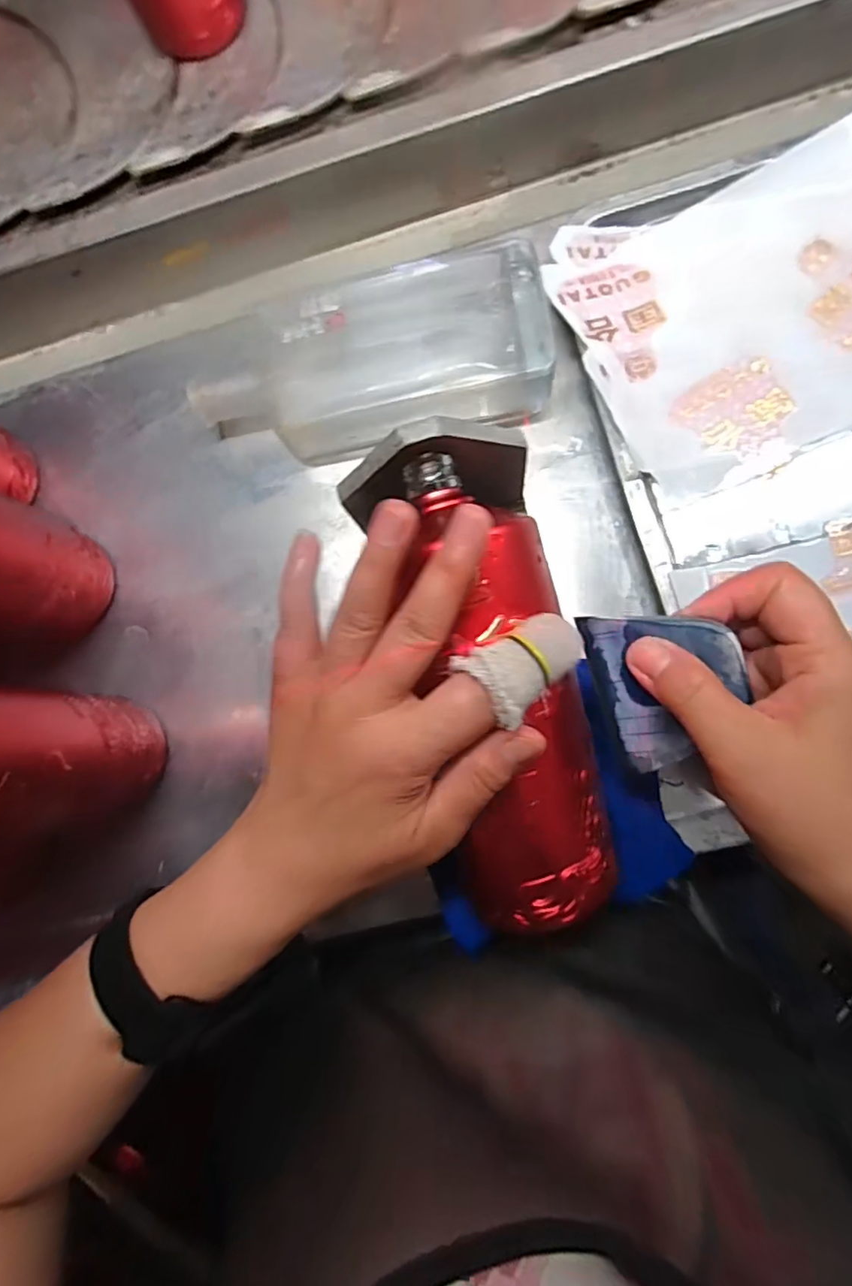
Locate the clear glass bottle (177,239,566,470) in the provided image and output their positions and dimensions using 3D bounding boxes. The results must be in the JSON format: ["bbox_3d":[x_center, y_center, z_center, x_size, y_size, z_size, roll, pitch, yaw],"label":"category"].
[{"bbox_3d":[-0.036,-0.174,0.370,0.222,0.050,0.101,-13,83,6],"label":"clear glass bottle"}]

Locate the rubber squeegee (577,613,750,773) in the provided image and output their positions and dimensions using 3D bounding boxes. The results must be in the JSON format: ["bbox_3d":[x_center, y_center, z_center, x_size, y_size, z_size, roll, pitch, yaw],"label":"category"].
[{"bbox_3d":[0.103,0.018,0.246,0.056,0.005,0.072,-16,98,34],"label":"rubber squeegee"}]

